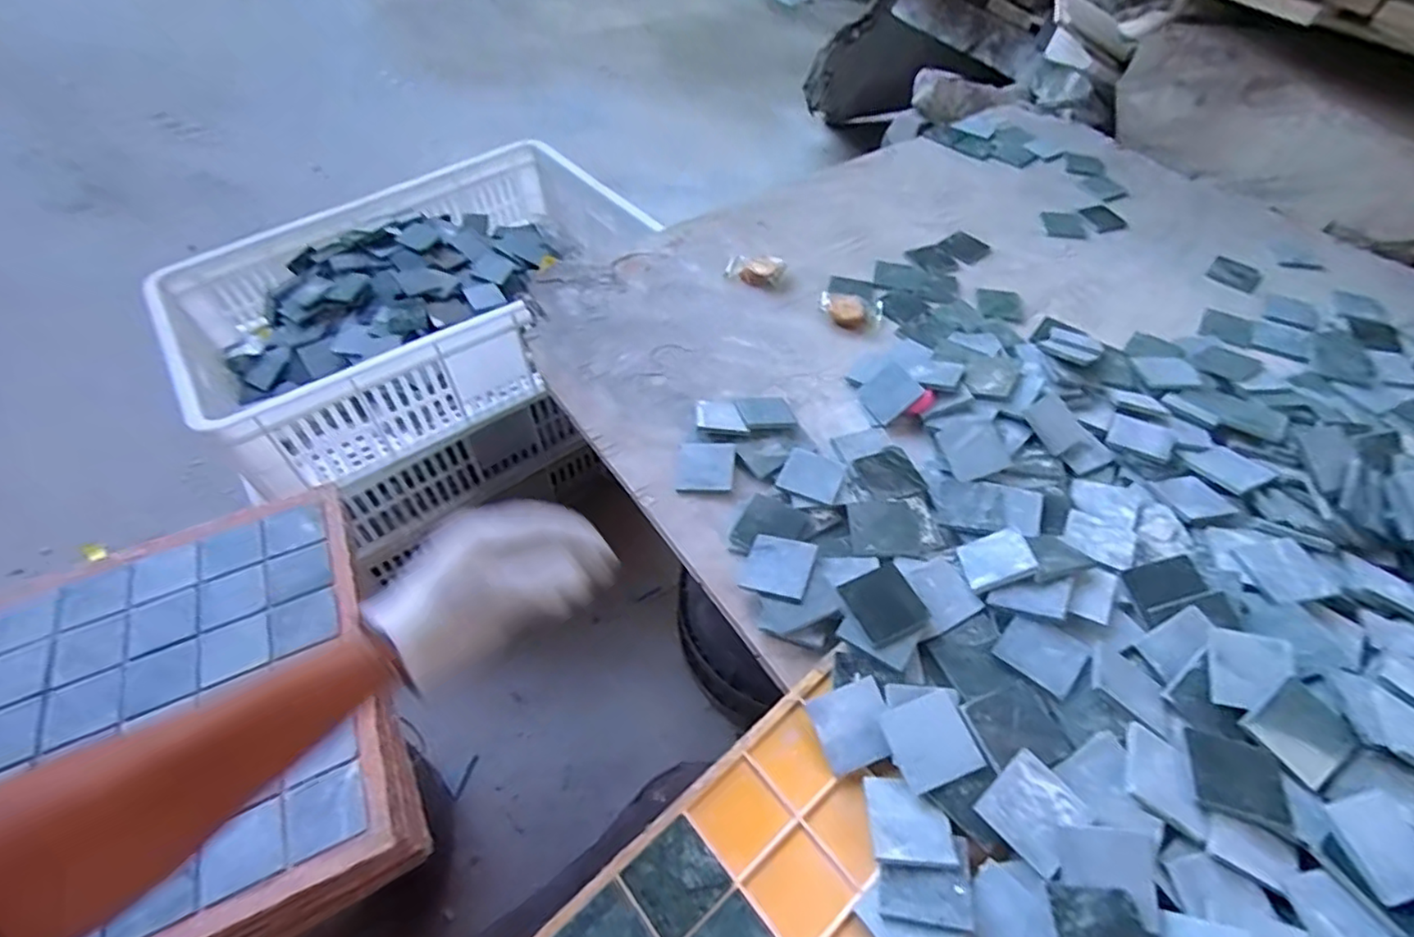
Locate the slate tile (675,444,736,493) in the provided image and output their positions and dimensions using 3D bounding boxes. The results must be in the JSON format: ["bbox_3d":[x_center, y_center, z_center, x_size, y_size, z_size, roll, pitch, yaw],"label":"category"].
[{"bbox_3d":[-0.001,-0.001,0.573,0.049,0.011,0.046,4,51,2],"label":"slate tile"}]

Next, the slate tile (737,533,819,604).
[{"bbox_3d":[0.054,0.076,0.496,0.051,0.005,0.049,8,55,22],"label":"slate tile"}]

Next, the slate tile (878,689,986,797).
[{"bbox_3d":[0.142,0.173,0.413,0.051,0.004,0.050,-19,53,-7],"label":"slate tile"}]

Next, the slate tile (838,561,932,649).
[{"bbox_3d":[0.127,0.097,0.468,0.047,0.005,0.054,-25,50,-3],"label":"slate tile"}]

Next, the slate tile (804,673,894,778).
[{"bbox_3d":[0.098,0.171,0.432,0.049,0.006,0.050,-23,66,0],"label":"slate tile"}]

